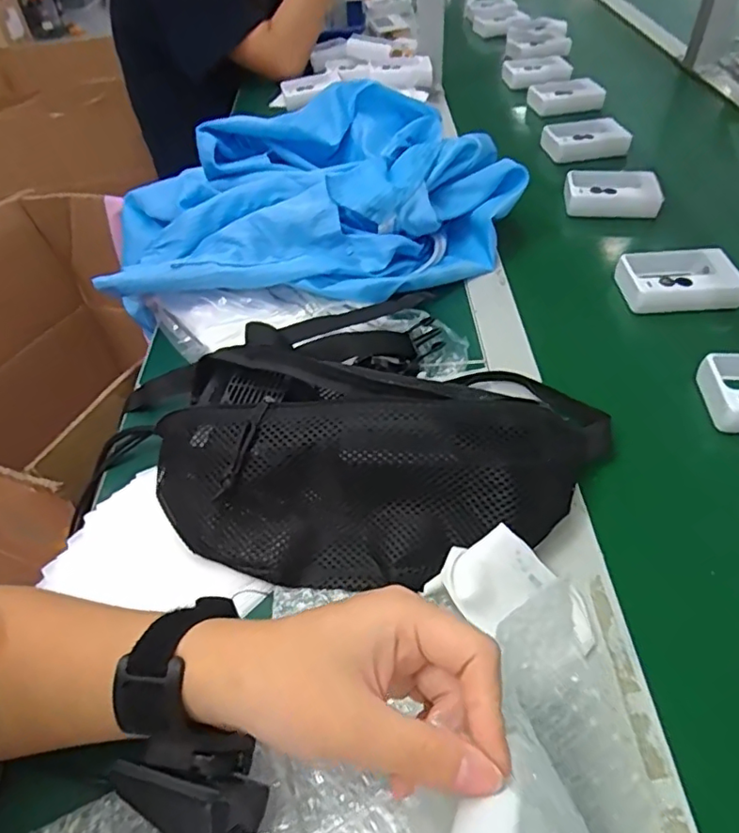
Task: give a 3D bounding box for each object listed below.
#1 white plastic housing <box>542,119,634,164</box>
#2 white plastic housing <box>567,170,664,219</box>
[{"bbox_3d":[0.279,-0.360,0.743,0.105,0.027,0.064,-10,47,-5],"label":"white plastic housing"},{"bbox_3d":[0.275,-0.255,0.649,0.099,0.032,0.061,8,48,12],"label":"white plastic housing"}]

